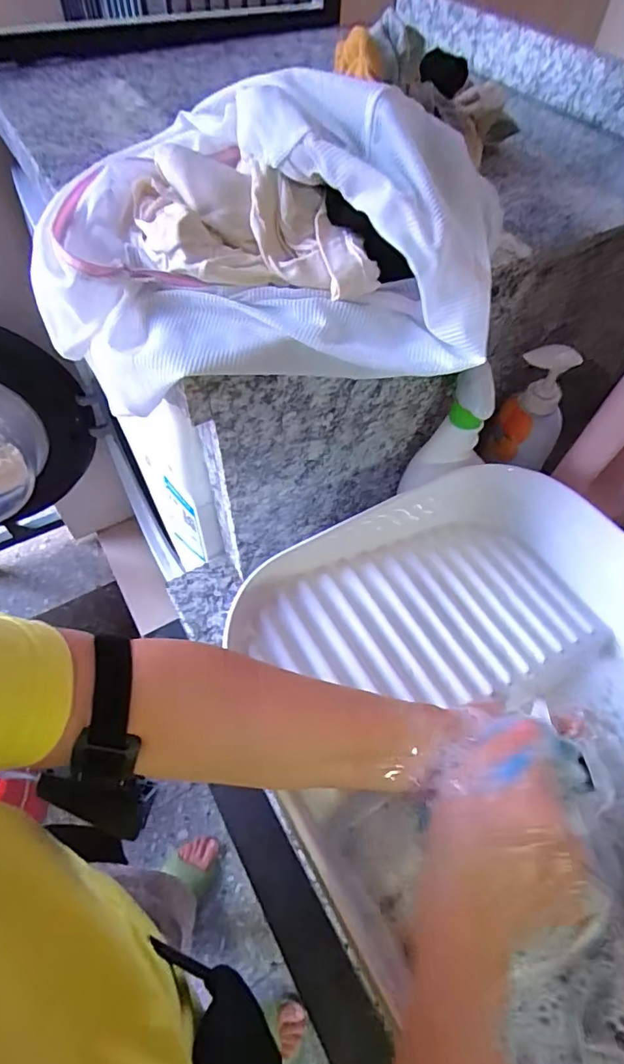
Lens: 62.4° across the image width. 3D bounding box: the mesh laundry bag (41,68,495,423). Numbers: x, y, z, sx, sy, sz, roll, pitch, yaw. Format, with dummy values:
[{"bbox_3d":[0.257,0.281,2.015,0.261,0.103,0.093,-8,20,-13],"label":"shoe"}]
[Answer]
[{"bbox_3d":[-0.039,-0.225,0.384,0.323,0.142,0.215,-2,54,-4],"label":"mesh laundry bag"}]

